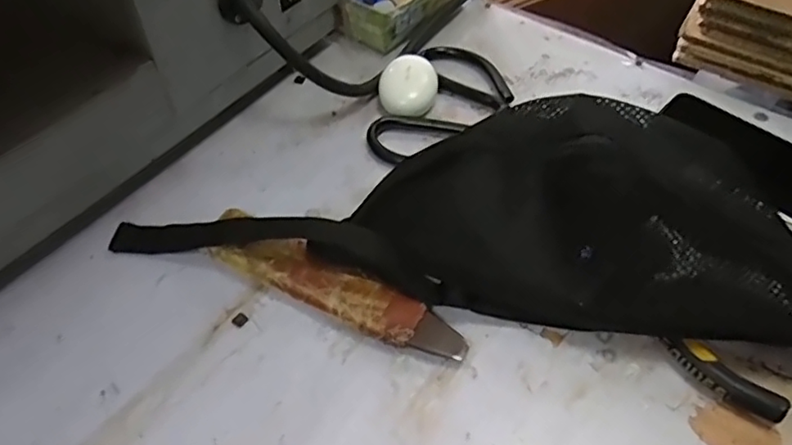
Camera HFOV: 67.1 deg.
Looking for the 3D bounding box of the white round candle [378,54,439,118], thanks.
[{"bbox_3d":[0.010,-0.110,0.487,0.045,0.030,0.058,14,54,12],"label":"white round candle"}]

